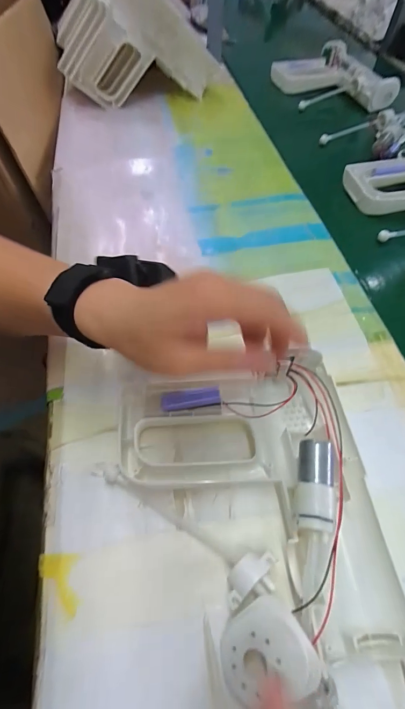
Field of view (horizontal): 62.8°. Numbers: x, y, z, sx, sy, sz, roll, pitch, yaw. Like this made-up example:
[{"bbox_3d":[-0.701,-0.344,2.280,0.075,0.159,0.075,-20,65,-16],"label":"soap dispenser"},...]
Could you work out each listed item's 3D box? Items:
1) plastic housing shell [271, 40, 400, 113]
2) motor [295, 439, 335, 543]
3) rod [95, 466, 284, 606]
[{"bbox_3d":[0.263,-0.557,0.667,0.175,0.041,0.219,-15,60,-12],"label":"plastic housing shell"},{"bbox_3d":[0.075,0.093,0.228,0.023,0.029,0.061,11,58,4],"label":"motor"},{"bbox_3d":[-0.024,0.126,0.239,0.152,0.024,0.036,24,61,15],"label":"rod"}]

